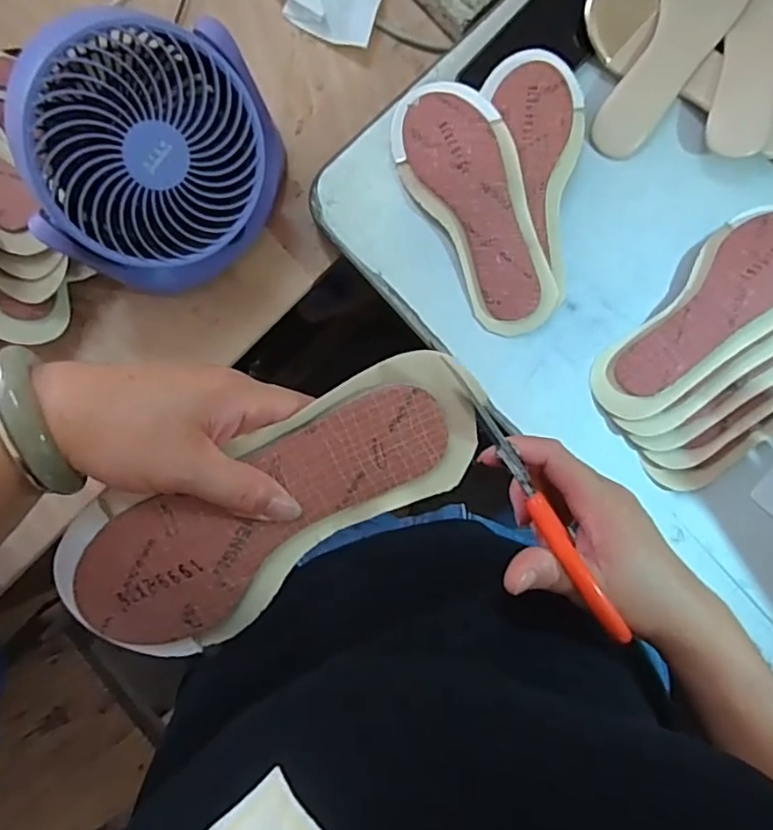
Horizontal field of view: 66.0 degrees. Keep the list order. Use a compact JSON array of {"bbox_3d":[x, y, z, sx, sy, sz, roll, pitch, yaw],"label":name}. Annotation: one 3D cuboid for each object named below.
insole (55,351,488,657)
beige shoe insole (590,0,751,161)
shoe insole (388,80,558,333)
[{"bbox_3d":[-0.058,0.050,0.307,0.233,0.028,0.088,-31,105,0],"label":"insole"},{"bbox_3d":[0.265,-0.340,0.534,0.072,0.018,0.219,24,107,-4],"label":"beige shoe insole"},{"bbox_3d":[0.084,-0.193,0.547,0.088,0.036,0.239,-28,93,4],"label":"shoe insole"}]

